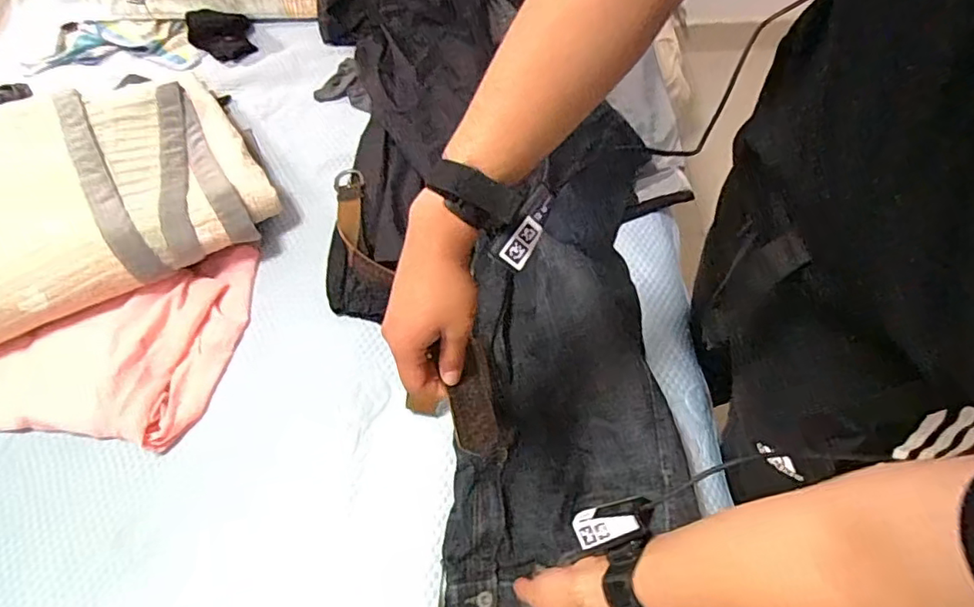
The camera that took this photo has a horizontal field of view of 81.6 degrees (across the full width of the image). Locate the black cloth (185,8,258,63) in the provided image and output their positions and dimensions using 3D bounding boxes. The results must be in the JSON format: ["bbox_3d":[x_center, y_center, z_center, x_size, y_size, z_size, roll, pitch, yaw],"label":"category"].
[{"bbox_3d":[-0.548,-0.558,1.165,0.127,0.035,0.138,-26,63,-11],"label":"black cloth"}]

